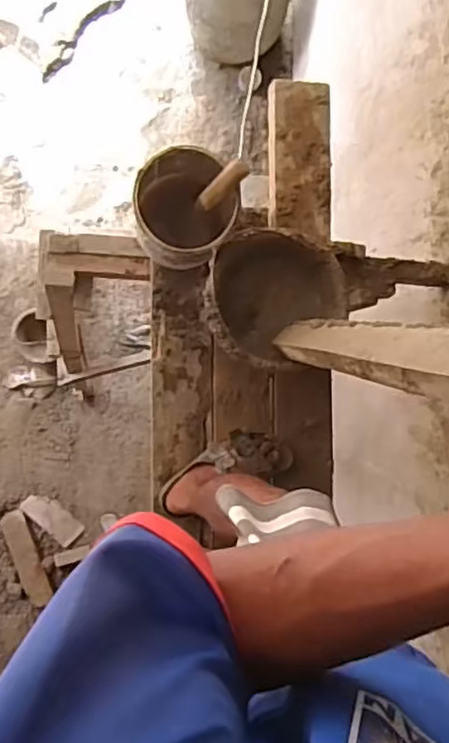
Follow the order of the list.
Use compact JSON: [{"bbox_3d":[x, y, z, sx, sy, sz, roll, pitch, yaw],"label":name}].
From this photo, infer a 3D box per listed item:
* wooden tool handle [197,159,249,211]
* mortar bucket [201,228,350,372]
[{"bbox_3d":[-0.004,-0.312,1.106,0.104,0.029,0.030,-43,93,13],"label":"wooden tool handle"},{"bbox_3d":[0.088,-0.126,1.209,0.242,0.134,0.230,0,89,-5],"label":"mortar bucket"}]

